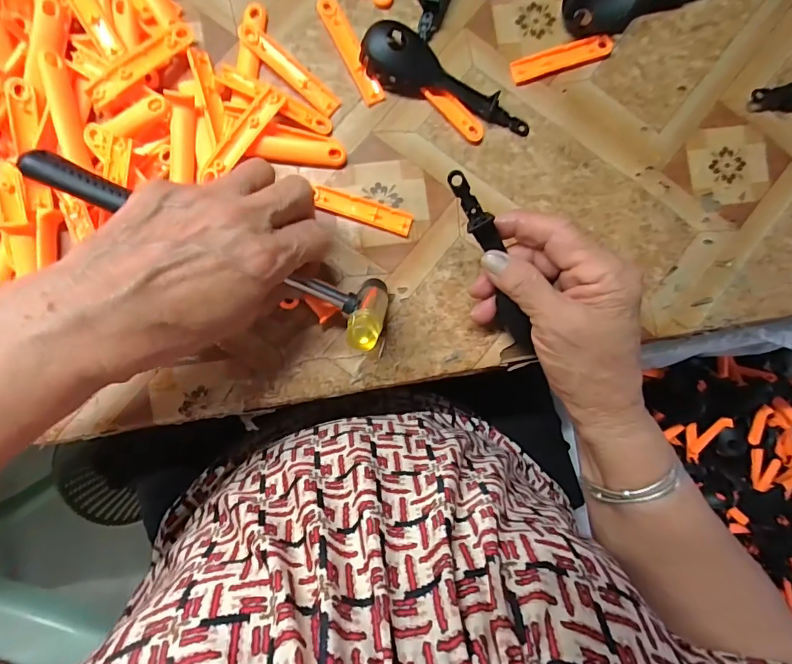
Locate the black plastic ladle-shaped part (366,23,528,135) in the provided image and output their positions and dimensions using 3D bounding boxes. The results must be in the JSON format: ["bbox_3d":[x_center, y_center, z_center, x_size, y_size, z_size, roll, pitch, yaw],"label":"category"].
[{"bbox_3d":[0.037,-0.174,0.302,0.122,0.015,0.041,18,84,-8],"label":"black plastic ladle-shaped part"}]

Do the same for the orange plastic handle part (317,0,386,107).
[{"bbox_3d":[-0.031,-0.192,0.300,0.015,0.004,0.078,-29,92,-10],"label":"orange plastic handle part"}]

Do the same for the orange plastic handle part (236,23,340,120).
[{"bbox_3d":[-0.070,-0.174,0.294,0.076,0.005,0.016,40,81,-5],"label":"orange plastic handle part"}]

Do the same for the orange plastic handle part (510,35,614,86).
[{"bbox_3d":[0.119,-0.195,0.316,0.077,0.008,0.017,-20,90,-10],"label":"orange plastic handle part"}]

